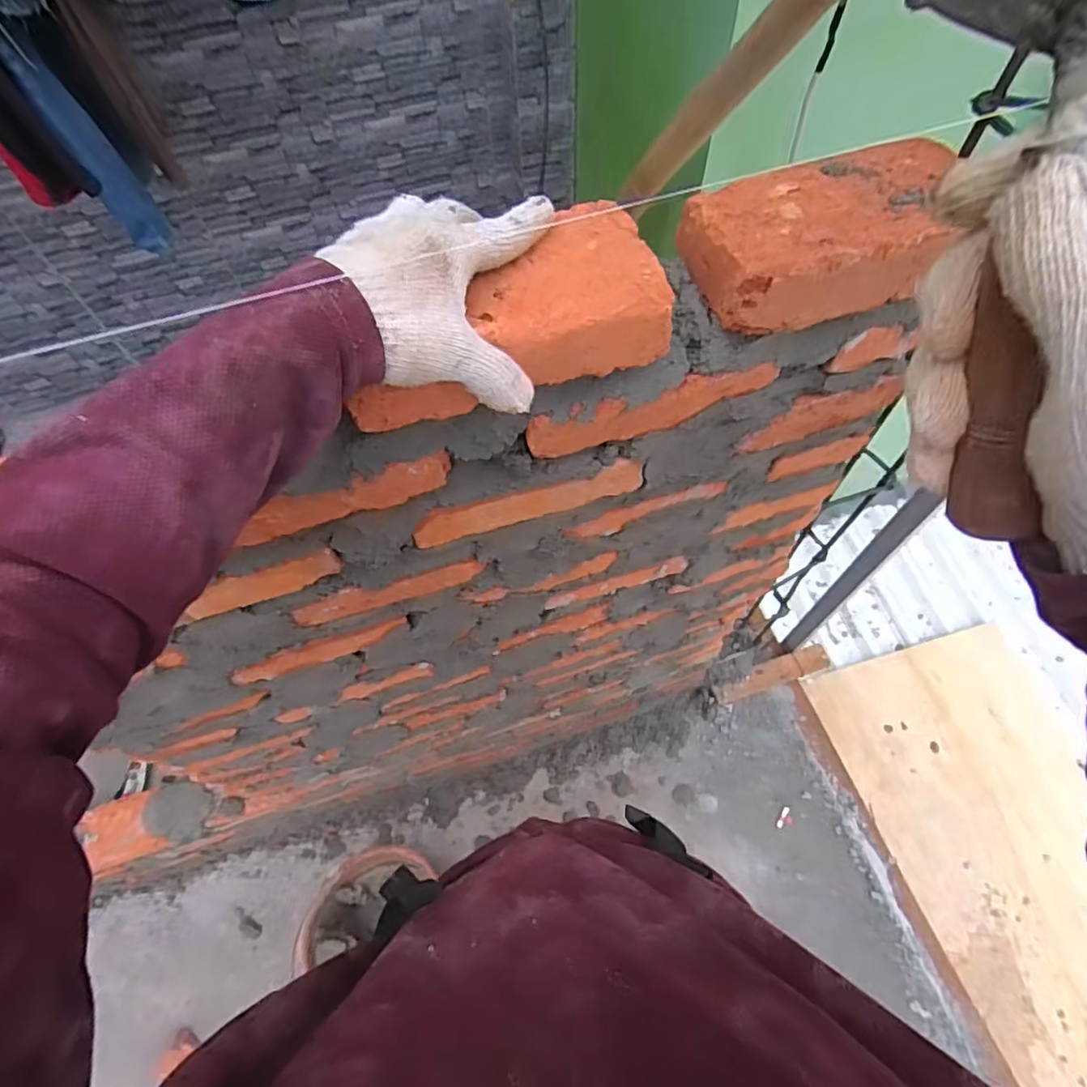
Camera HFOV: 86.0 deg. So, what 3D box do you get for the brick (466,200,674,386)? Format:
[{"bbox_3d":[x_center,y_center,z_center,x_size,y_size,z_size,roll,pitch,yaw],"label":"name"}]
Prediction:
[{"bbox_3d":[0.012,-0.154,0.367,0.113,0.049,0.092,-17,62,-7],"label":"brick"}]

